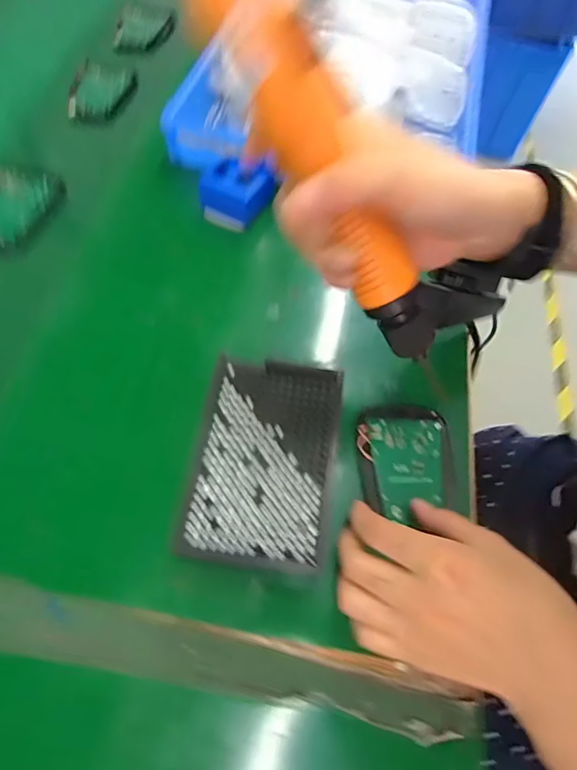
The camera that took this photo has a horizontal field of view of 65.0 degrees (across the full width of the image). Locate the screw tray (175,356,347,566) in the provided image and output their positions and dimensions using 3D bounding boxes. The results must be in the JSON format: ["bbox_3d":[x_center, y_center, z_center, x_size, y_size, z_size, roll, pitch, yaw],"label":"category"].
[{"bbox_3d":[-0.015,0.044,0.301,0.089,0.012,0.140,8,60,4],"label":"screw tray"}]

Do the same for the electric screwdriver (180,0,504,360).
[{"bbox_3d":[0.032,-0.092,0.209,0.040,0.209,0.044,-6,49,46],"label":"electric screwdriver"}]

